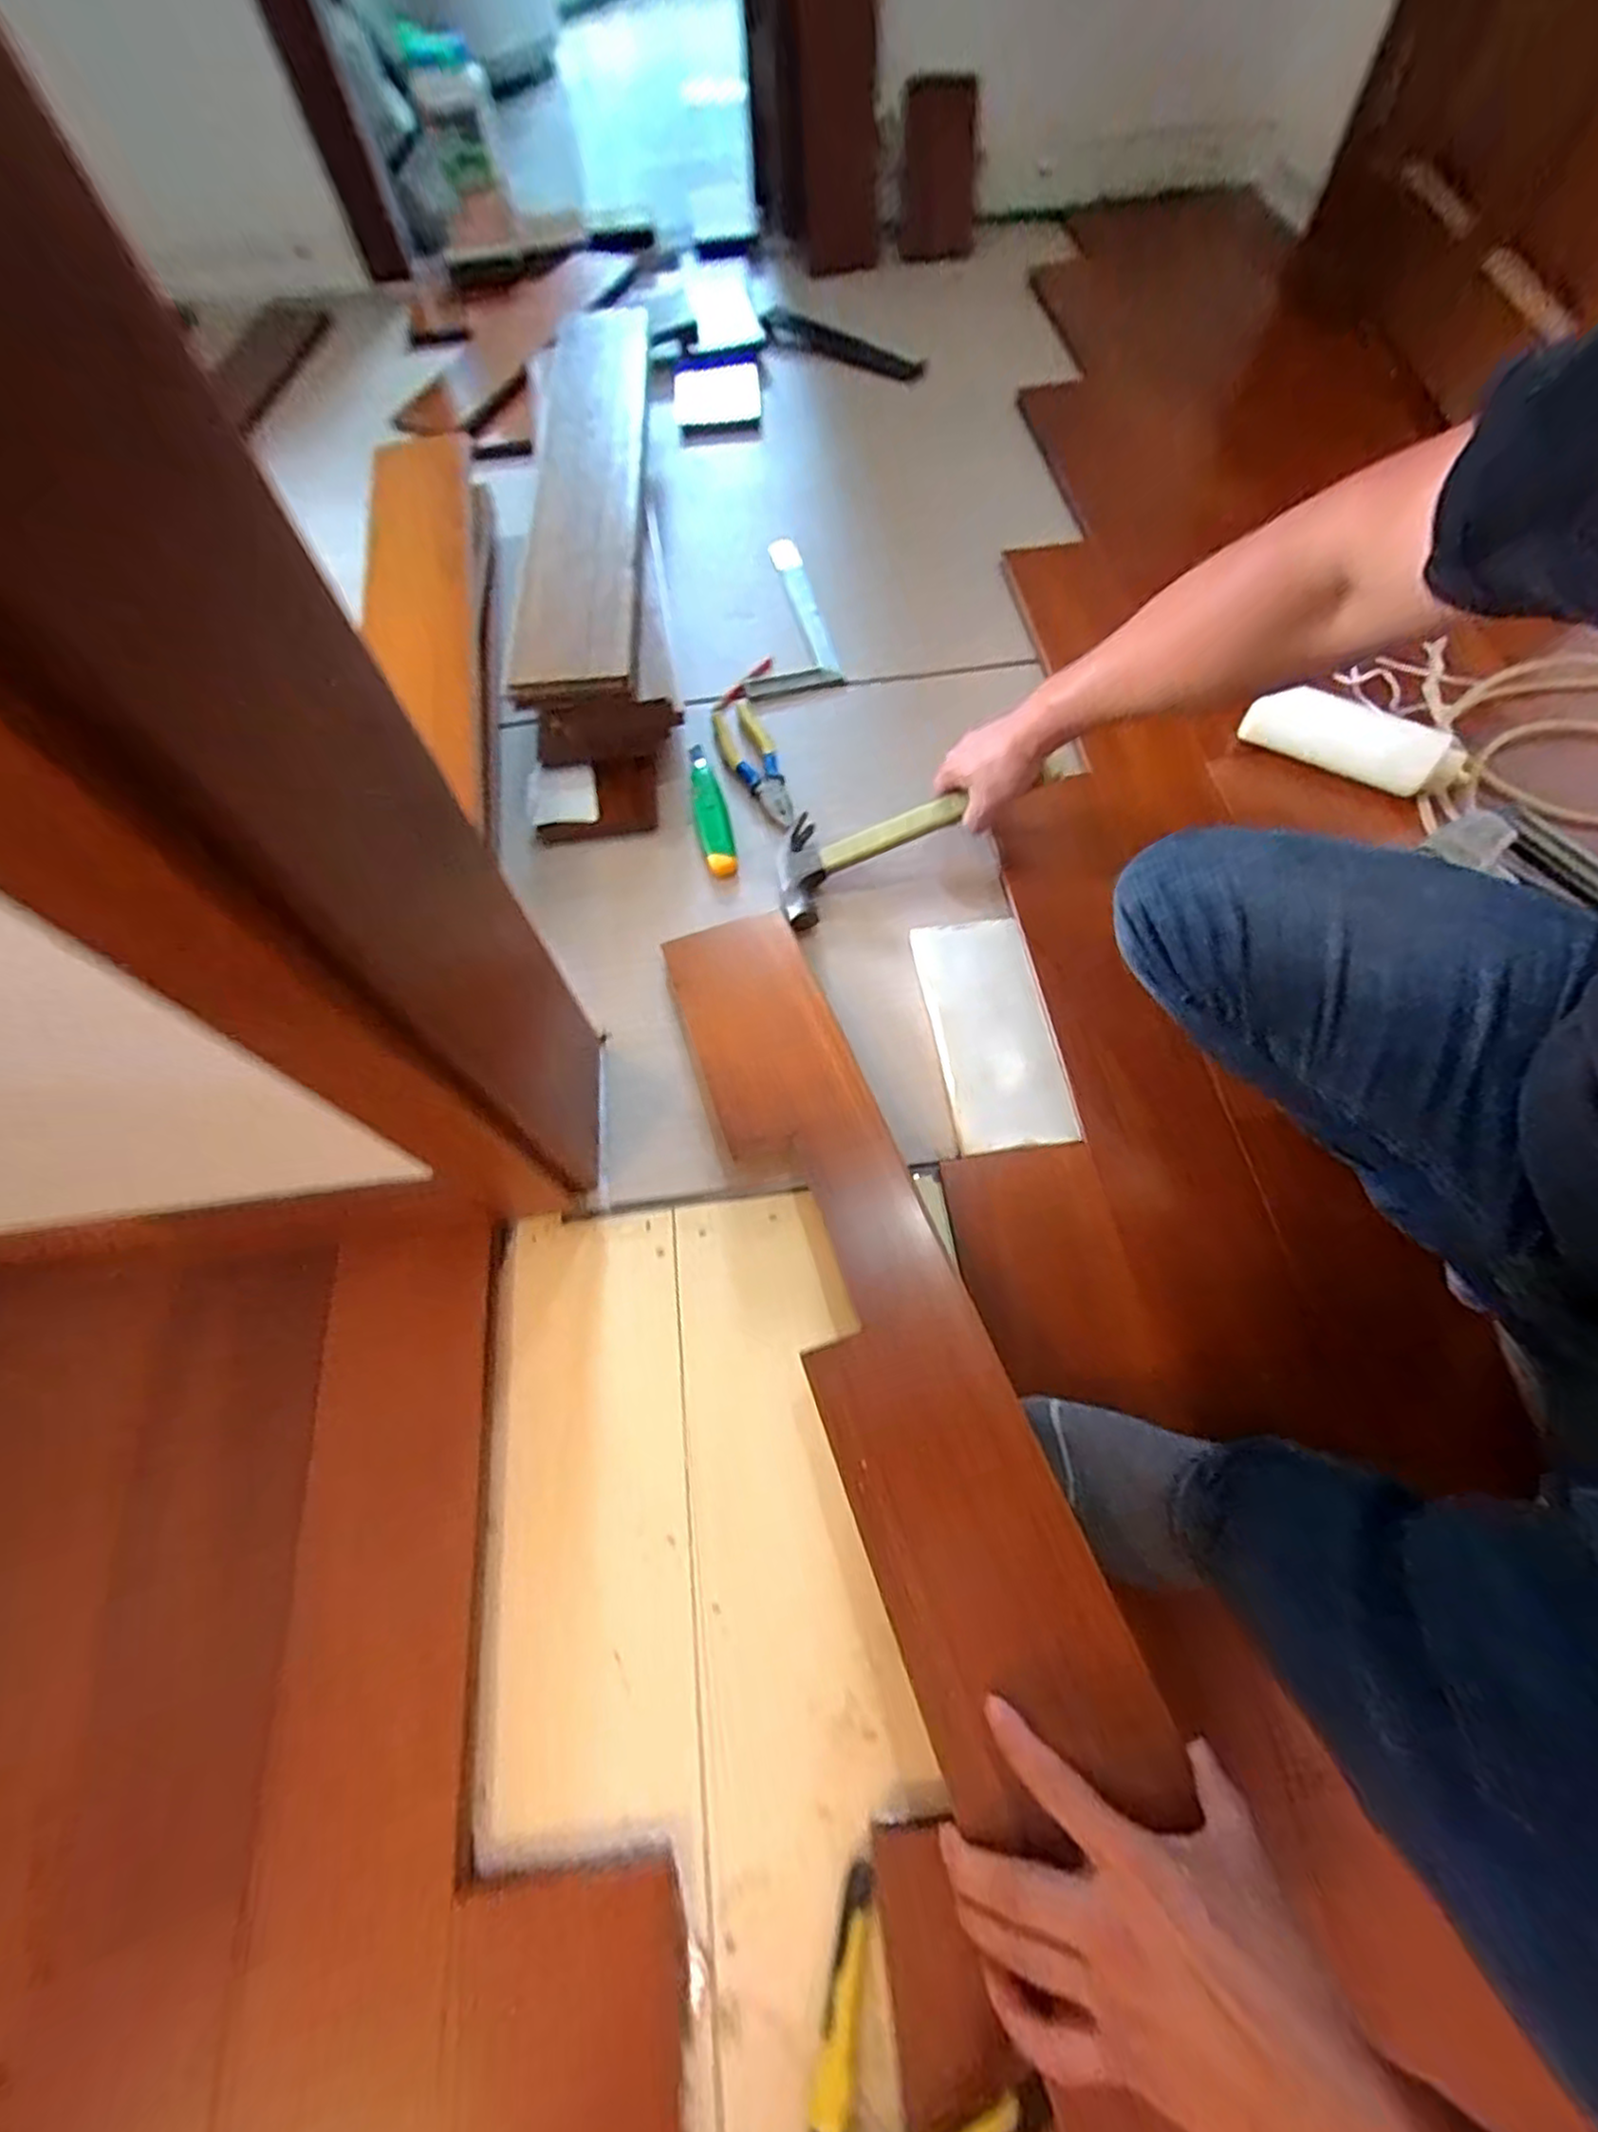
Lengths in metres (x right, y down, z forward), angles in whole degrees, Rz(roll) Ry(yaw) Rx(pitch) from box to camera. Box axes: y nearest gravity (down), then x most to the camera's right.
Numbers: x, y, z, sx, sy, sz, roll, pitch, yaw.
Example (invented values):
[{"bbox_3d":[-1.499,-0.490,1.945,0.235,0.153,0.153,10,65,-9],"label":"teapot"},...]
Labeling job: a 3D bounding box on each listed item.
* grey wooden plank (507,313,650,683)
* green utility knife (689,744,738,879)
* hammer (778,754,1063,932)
[{"bbox_3d":[-0.275,-0.778,0.933,0.137,0.044,0.940,1,61,-12],"label":"grey wooden plank"},{"bbox_3d":[-0.097,-0.282,0.793,0.033,0.032,0.171,-12,66,-3],"label":"green utility knife"},{"bbox_3d":[0.106,-0.248,0.740,0.285,0.029,0.125,-23,66,6],"label":"hammer"}]

